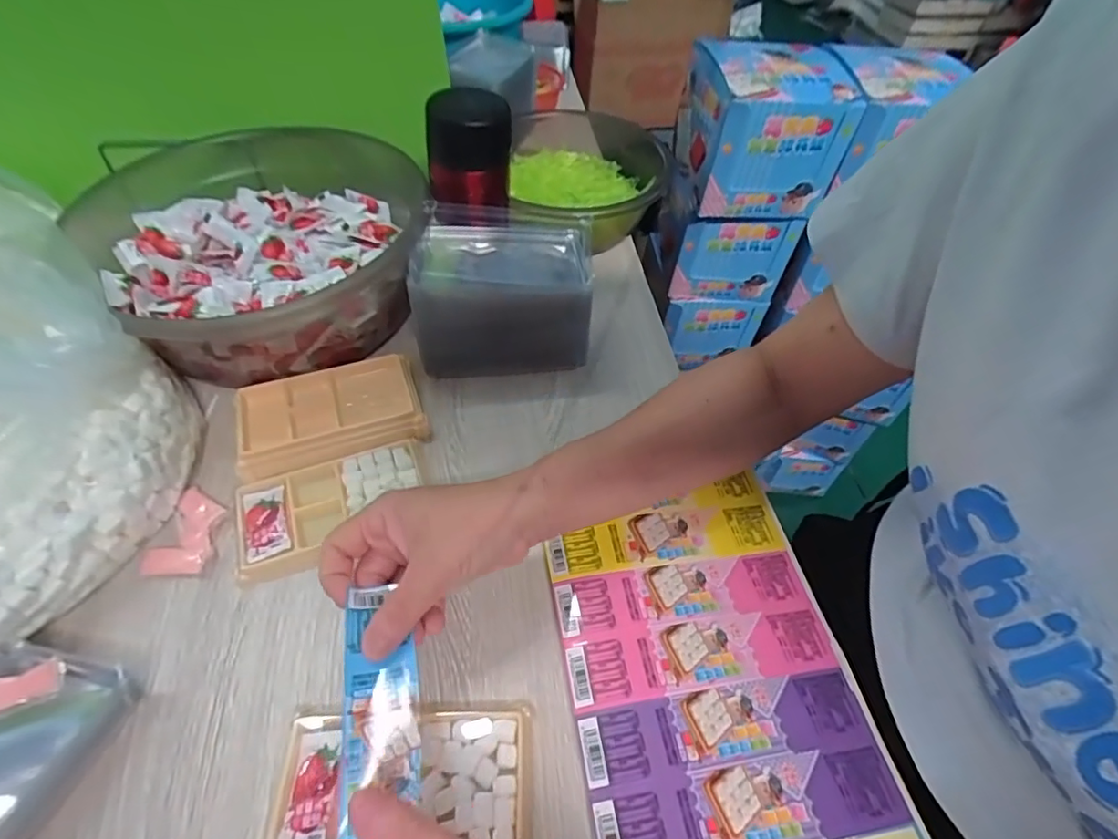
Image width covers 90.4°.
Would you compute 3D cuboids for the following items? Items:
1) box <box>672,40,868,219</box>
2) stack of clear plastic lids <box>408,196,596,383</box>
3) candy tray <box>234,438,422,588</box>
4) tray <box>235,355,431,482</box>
[{"bbox_3d":[0.229,-0.340,0.645,0.153,0.132,0.166,-4,52,-5],"label":"box"},{"bbox_3d":[-0.046,-0.107,0.470,0.141,0.104,0.097,-5,52,-6],"label":"stack of clear plastic lids"},{"bbox_3d":[-0.162,0.060,0.396,0.129,0.011,0.078,-18,55,-15],"label":"candy tray"},{"bbox_3d":[-0.180,-0.004,0.436,0.136,0.025,0.078,-16,54,-14],"label":"tray"}]

